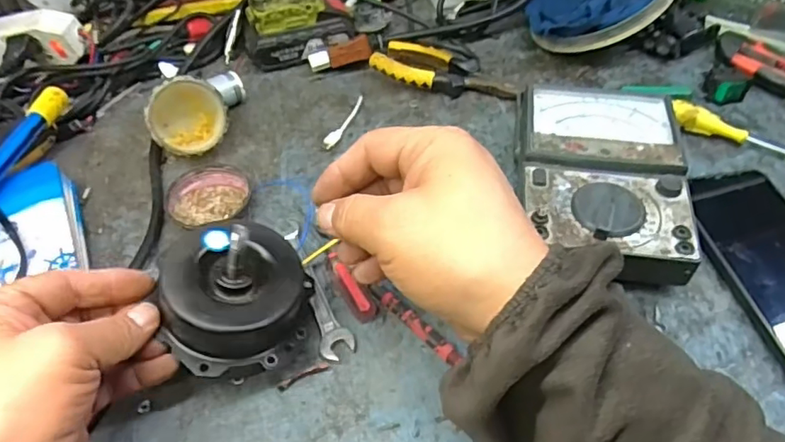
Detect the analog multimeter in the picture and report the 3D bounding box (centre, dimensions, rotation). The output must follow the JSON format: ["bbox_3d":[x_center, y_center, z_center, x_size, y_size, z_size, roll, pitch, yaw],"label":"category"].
[{"bbox_3d":[0.148,-0.033,0.414,0.119,0.047,0.170,8,50,9],"label":"analog multimeter"}]

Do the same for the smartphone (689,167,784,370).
[{"bbox_3d":[0.261,0.029,0.378,0.084,0.016,0.160,-11,51,-7],"label":"smartphone"}]

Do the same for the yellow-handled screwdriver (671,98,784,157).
[{"bbox_3d":[0.306,-0.063,0.457,0.156,0.018,0.022,24,56,21],"label":"yellow-handled screwdriver"}]

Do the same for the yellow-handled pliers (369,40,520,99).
[{"bbox_3d":[0.049,-0.138,0.524,0.132,0.022,0.051,16,53,15],"label":"yellow-handled pliers"}]

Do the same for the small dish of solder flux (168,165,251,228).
[{"bbox_3d":[-0.142,-0.020,0.440,0.060,0.017,0.048,-17,52,-11],"label":"small dish of solder flux"}]

